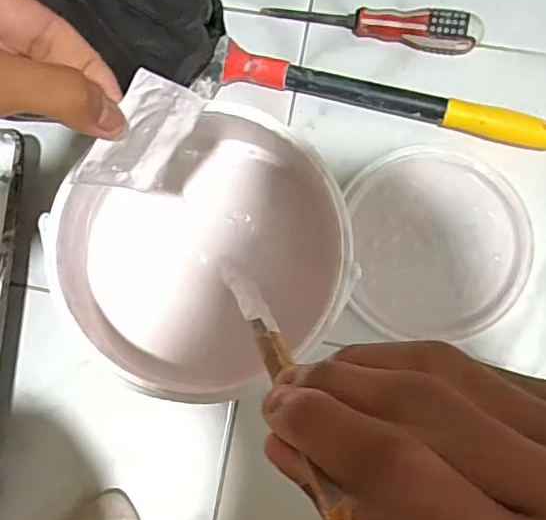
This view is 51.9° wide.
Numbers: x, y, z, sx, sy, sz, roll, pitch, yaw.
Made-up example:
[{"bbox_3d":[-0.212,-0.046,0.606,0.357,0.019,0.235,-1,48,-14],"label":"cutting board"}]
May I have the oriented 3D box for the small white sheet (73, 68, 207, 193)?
[{"bbox_3d":[-0.059,-0.056,0.257,0.005,0.054,0.057,43,107,12],"label":"small white sheet"}]

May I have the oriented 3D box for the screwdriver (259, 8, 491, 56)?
[{"bbox_3d":[0.091,-0.220,0.517,0.196,0.035,0.028,11,84,3],"label":"screwdriver"}]

